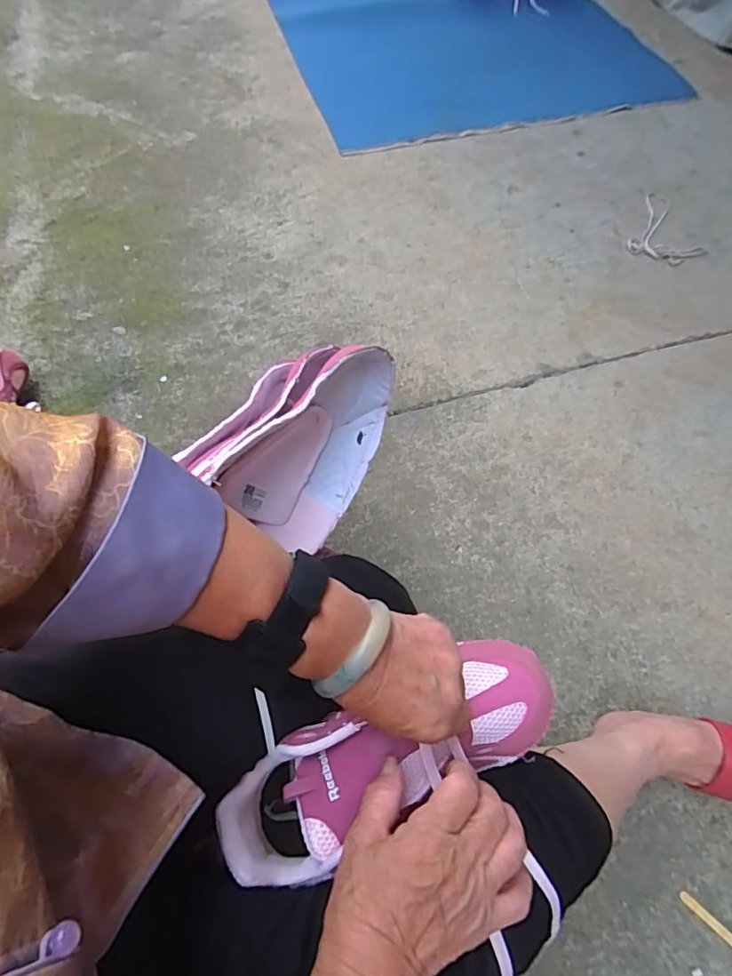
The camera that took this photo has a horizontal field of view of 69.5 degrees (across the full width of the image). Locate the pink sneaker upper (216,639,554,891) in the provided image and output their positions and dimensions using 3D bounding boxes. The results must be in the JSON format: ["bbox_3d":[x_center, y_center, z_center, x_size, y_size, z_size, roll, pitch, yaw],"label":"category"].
[{"bbox_3d":[0.020,0.194,0.385,0.252,0.059,0.085,-20,64,-13],"label":"pink sneaker upper"}]

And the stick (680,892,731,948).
[{"bbox_3d":[0.411,0.512,0.604,0.107,0.004,0.012,39,71,19],"label":"stick"}]

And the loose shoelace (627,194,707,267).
[{"bbox_3d":[0.700,-0.584,1.205,0.160,0.008,0.227,25,64,12],"label":"loose shoelace"}]

